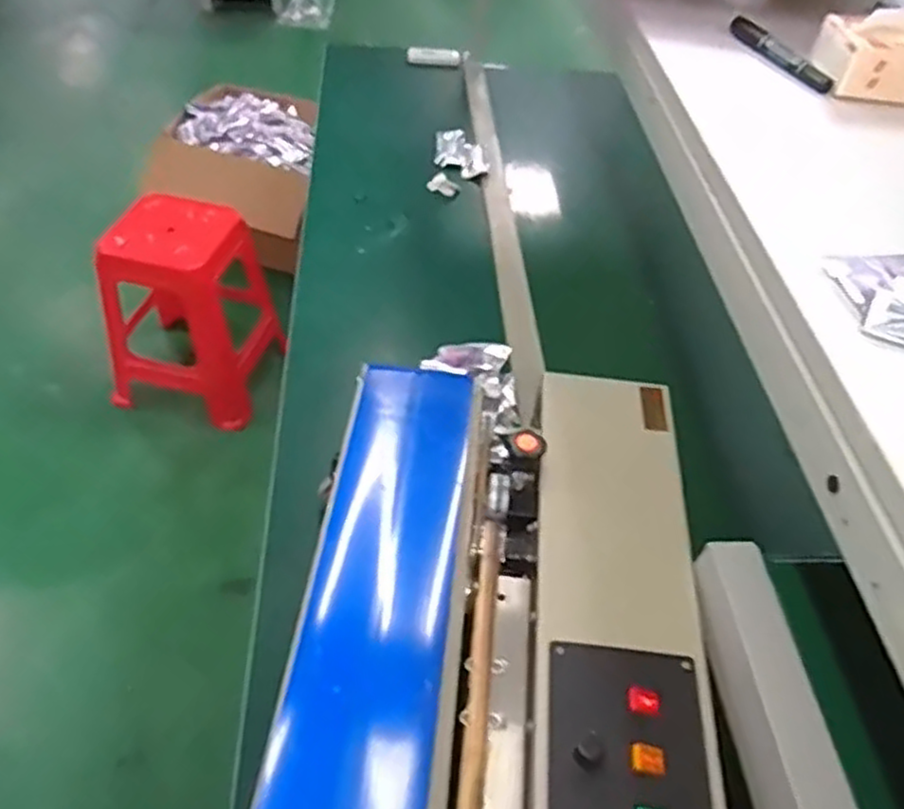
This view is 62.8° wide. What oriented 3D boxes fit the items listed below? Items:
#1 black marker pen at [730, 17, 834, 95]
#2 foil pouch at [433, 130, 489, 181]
[{"bbox_3d":[0.319,-0.342,0.721,0.014,0.018,0.136,-18,52,-19],"label":"black marker pen"},{"bbox_3d":[0.019,-0.532,1.564,0.107,0.020,0.160,2,48,-3],"label":"foil pouch"}]

